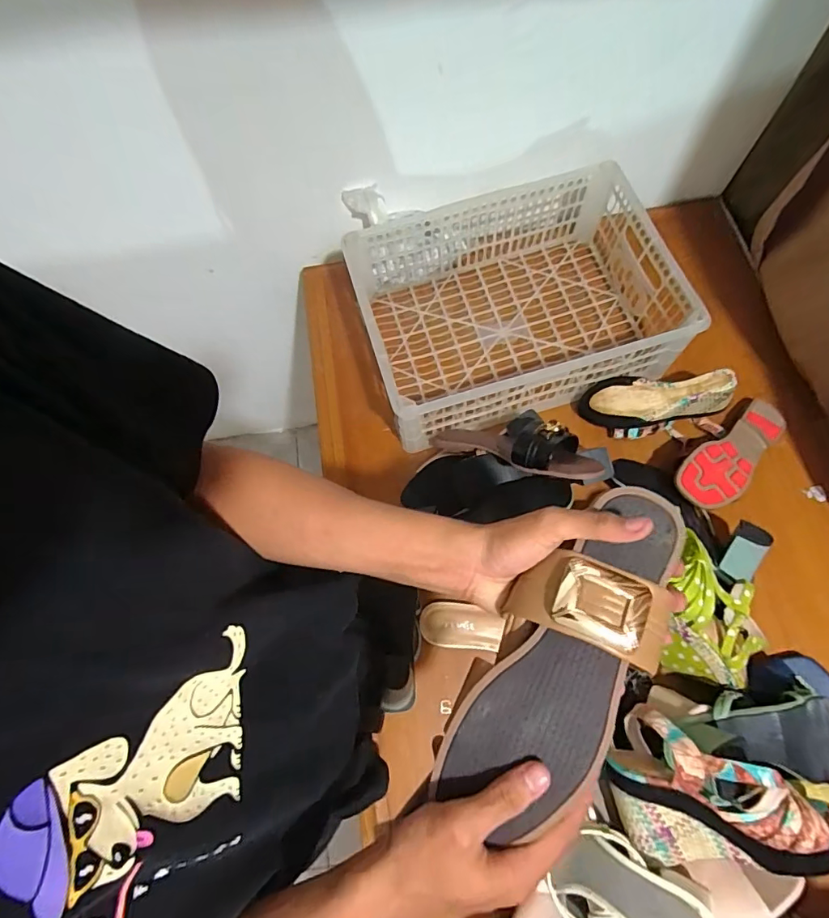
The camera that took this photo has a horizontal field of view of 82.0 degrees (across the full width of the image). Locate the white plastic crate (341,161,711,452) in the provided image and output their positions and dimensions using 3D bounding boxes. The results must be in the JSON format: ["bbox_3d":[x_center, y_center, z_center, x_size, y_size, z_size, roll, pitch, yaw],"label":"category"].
[{"bbox_3d":[0.144,-0.241,0.747,0.442,0.141,0.335,-16,72,-3],"label":"white plastic crate"}]

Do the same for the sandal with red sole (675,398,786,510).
[{"bbox_3d":[0.453,-0.012,0.686,0.227,0.041,0.091,-37,74,-23],"label":"sandal with red sole"}]

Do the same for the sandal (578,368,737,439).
[{"bbox_3d":[0.362,-0.078,0.721,0.211,0.078,0.083,-7,71,14],"label":"sandal"}]

